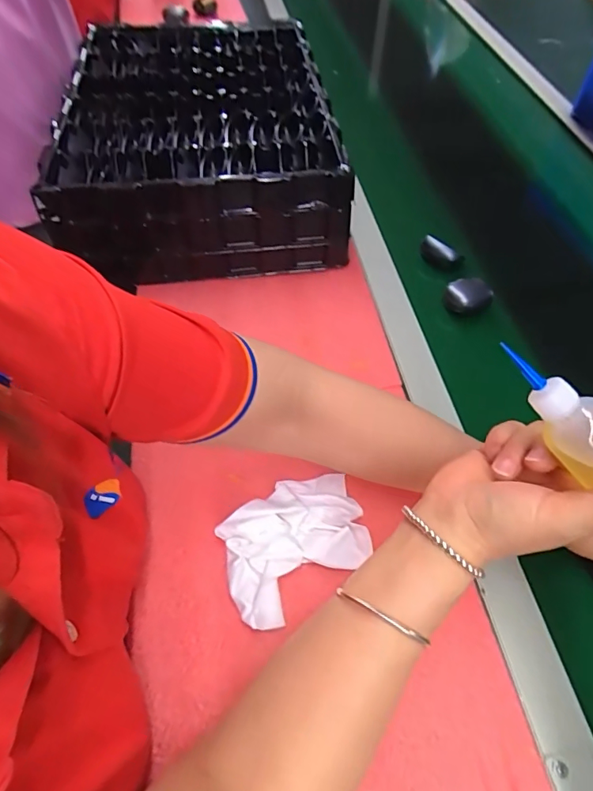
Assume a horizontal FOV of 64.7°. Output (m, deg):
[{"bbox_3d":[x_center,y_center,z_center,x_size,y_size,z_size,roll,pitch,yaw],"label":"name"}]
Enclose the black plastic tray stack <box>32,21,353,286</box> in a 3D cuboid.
[{"bbox_3d":[-0.114,-0.306,0.589,0.291,0.147,0.345,-7,56,-6],"label":"black plastic tray stack"}]

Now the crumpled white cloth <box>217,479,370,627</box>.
[{"bbox_3d":[-0.001,0.114,0.373,0.125,0.034,0.083,-30,62,-20],"label":"crumpled white cloth"}]

